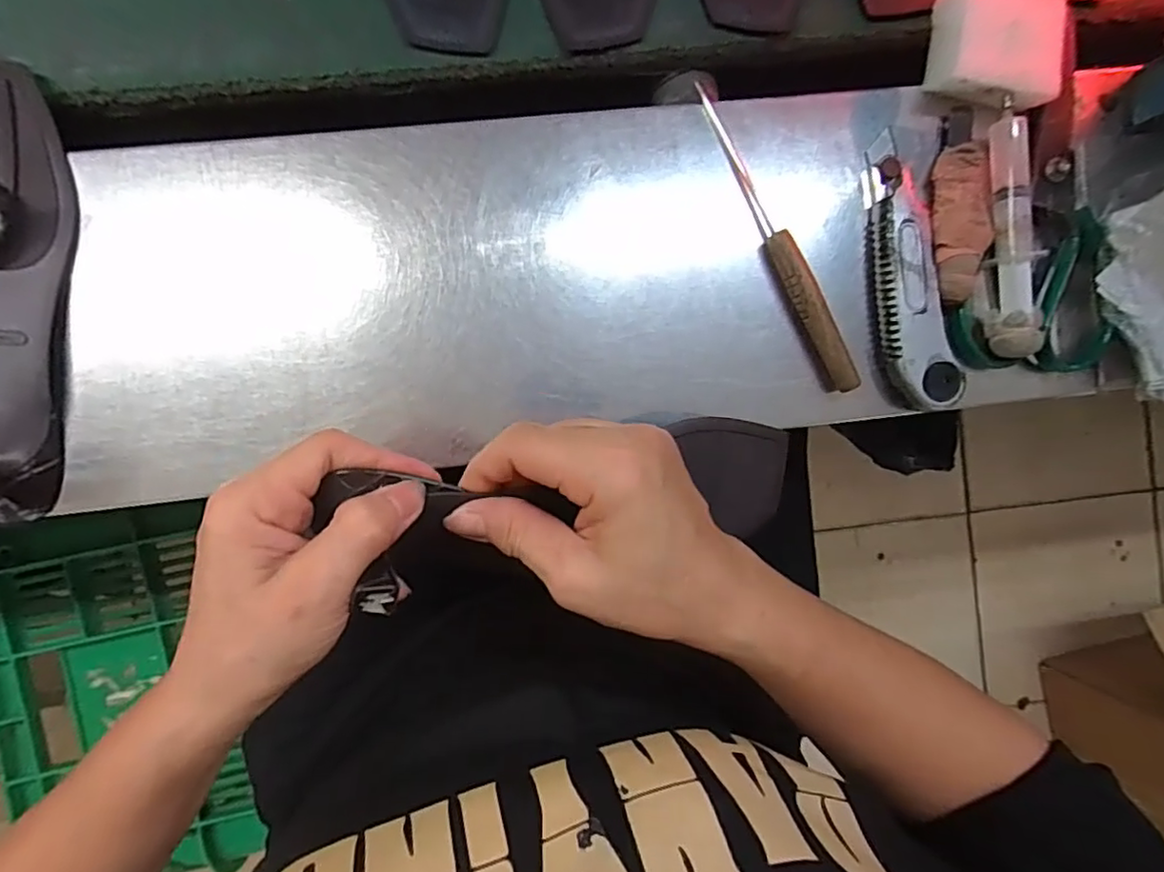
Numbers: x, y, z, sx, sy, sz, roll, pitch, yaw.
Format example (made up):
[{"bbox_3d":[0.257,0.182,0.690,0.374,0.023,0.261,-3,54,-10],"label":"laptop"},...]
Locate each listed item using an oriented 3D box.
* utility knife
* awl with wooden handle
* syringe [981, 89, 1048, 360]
[{"bbox_3d":[0.188,-0.095,0.358,0.035,0.019,0.159,-14,89,-5],"label":"utility knife"},{"bbox_3d":[0.114,-0.114,0.358,0.014,0.015,0.192,-28,90,-5],"label":"awl with wooden handle"},{"bbox_3d":[0.250,-0.119,0.359,0.020,0.030,0.144,-1,88,-5],"label":"syringe"}]

